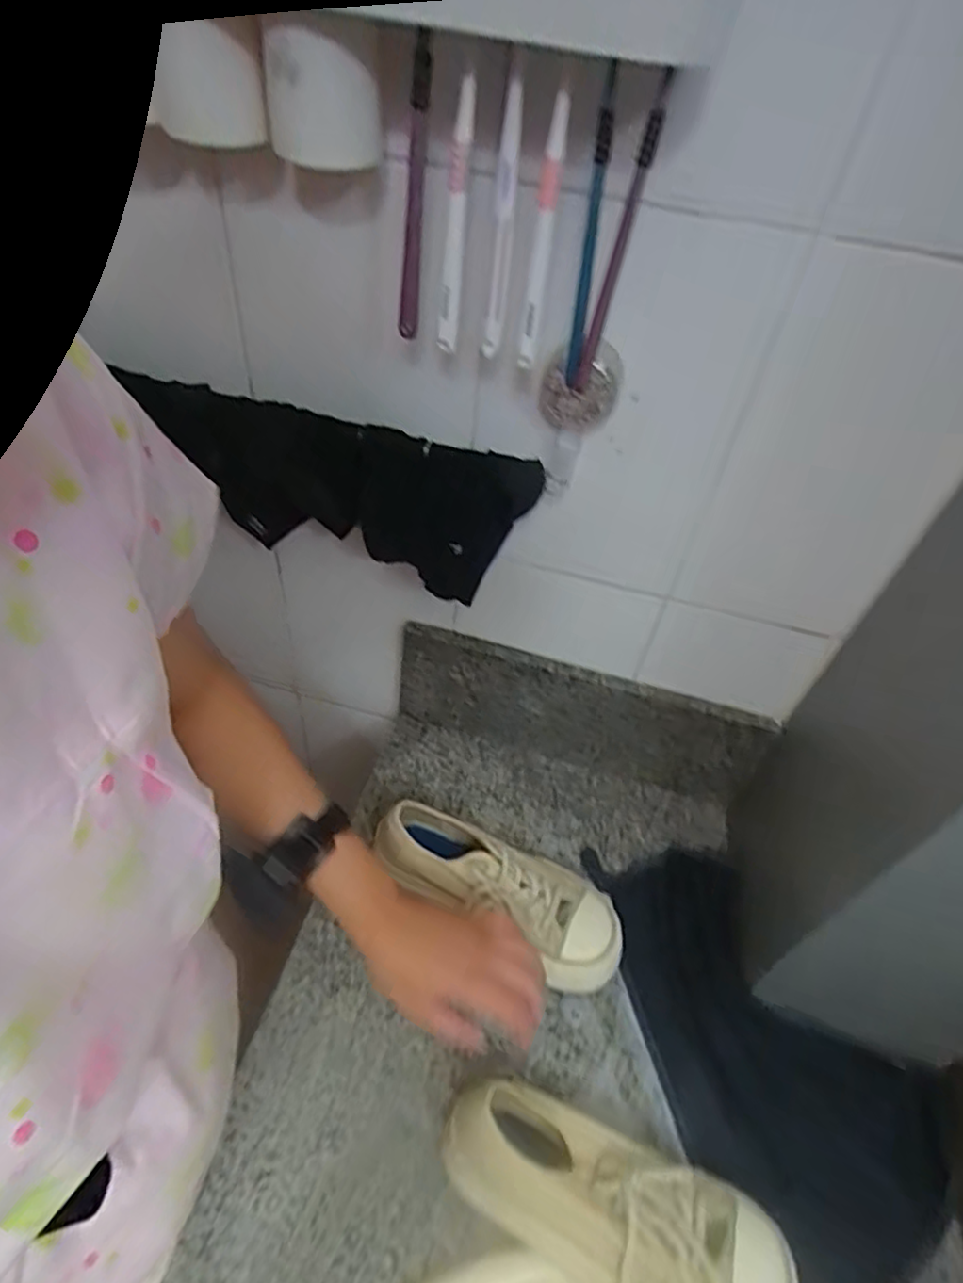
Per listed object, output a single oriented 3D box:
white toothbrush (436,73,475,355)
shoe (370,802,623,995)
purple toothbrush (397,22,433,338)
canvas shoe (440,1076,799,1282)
[{"bbox_3d":[-0.017,-0.244,0.390,0.016,0.136,0.012,3,49,-1],"label":"white toothbrush"},{"bbox_3d":[0.019,0.237,0.634,0.243,0.082,0.095,24,51,16],"label":"shoe"},{"bbox_3d":[-0.041,-0.260,0.390,0.018,0.150,0.015,0,49,-4],"label":"purple toothbrush"},{"bbox_3d":[0.093,0.417,0.472,0.256,0.066,0.102,18,50,11],"label":"canvas shoe"}]

